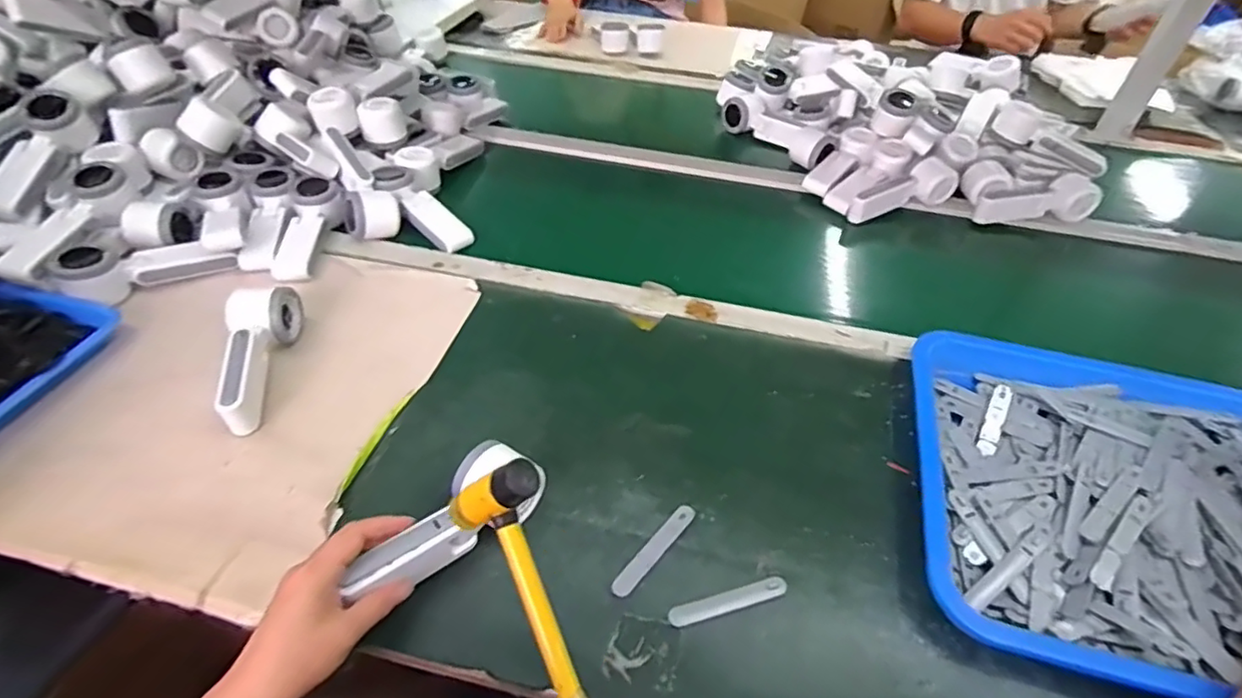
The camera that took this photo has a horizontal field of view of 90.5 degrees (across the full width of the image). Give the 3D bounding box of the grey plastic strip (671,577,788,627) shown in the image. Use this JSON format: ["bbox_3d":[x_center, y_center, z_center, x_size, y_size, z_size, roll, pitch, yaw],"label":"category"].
[{"bbox_3d":[0.082,0.191,0.466,0.094,0.005,0.014,-10,46,-14],"label":"grey plastic strip"}]

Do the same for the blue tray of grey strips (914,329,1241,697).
[{"bbox_3d":[0.481,0.136,0.518,0.446,0.051,0.352,13,45,9],"label":"blue tray of grey strips"}]

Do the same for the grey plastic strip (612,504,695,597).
[{"bbox_3d":[0.027,0.161,0.495,0.017,0.004,0.095,32,51,25],"label":"grey plastic strip"}]

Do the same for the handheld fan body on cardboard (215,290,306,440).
[{"bbox_3d":[-0.346,0.005,0.590,0.059,0.058,0.160,-10,46,-14],"label":"handheld fan body on cardboard"}]

